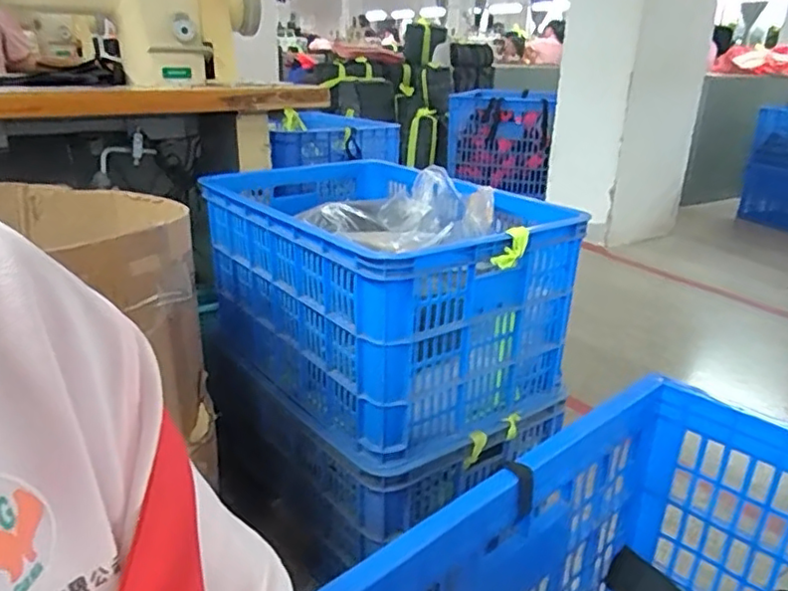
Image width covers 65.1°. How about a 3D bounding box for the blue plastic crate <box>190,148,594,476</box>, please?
[{"bbox_3d":[-0.045,-0.029,1.094,0.396,0.316,0.619,-15,27,-35],"label":"blue plastic crate"}]

